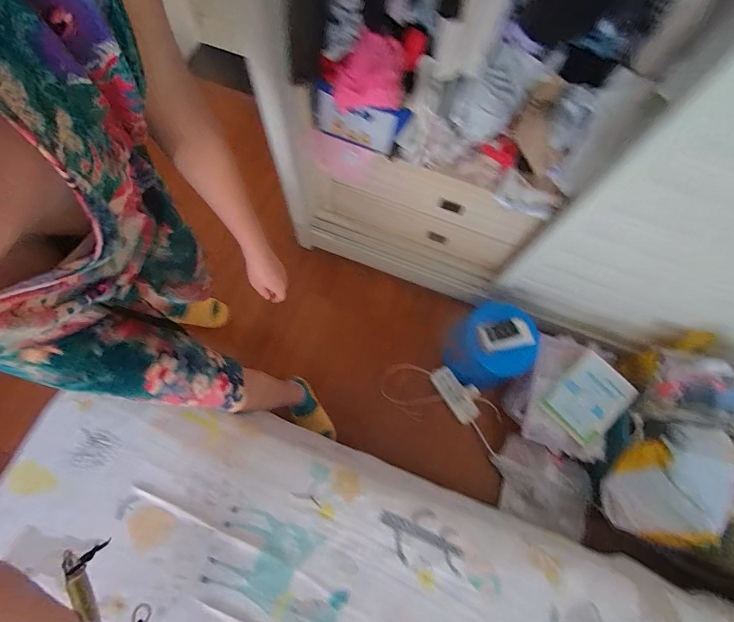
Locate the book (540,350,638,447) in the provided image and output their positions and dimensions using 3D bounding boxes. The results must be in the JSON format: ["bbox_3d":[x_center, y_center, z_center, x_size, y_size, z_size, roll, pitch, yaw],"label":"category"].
[{"bbox_3d":[0.673,0.258,1.054,0.247,0.052,0.179,-40,68,-15],"label":"book"}]

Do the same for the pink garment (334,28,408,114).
[{"bbox_3d":[0.018,-0.557,0.815,0.141,0.089,0.166,25,74,4],"label":"pink garment"}]

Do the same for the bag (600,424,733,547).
[{"bbox_3d":[0.765,0.435,0.891,0.180,0.171,0.292,20,72,5],"label":"bag"}]

